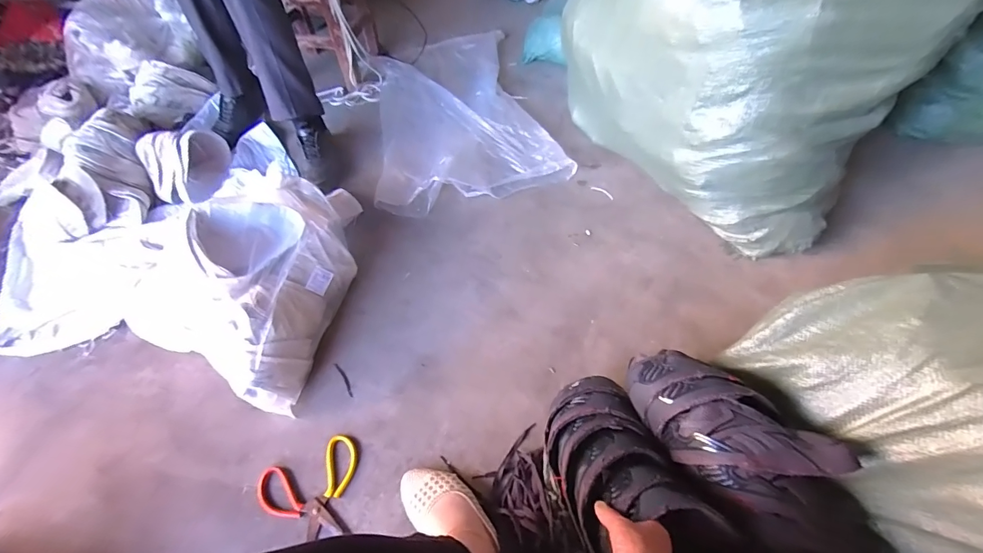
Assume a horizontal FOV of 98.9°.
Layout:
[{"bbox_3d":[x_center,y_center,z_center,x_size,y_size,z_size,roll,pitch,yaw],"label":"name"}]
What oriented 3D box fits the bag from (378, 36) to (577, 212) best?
[{"bbox_3d":[-0.116,-0.558,1.329,0.499,0.056,0.851,-12,55,-4],"label":"bag"}]

